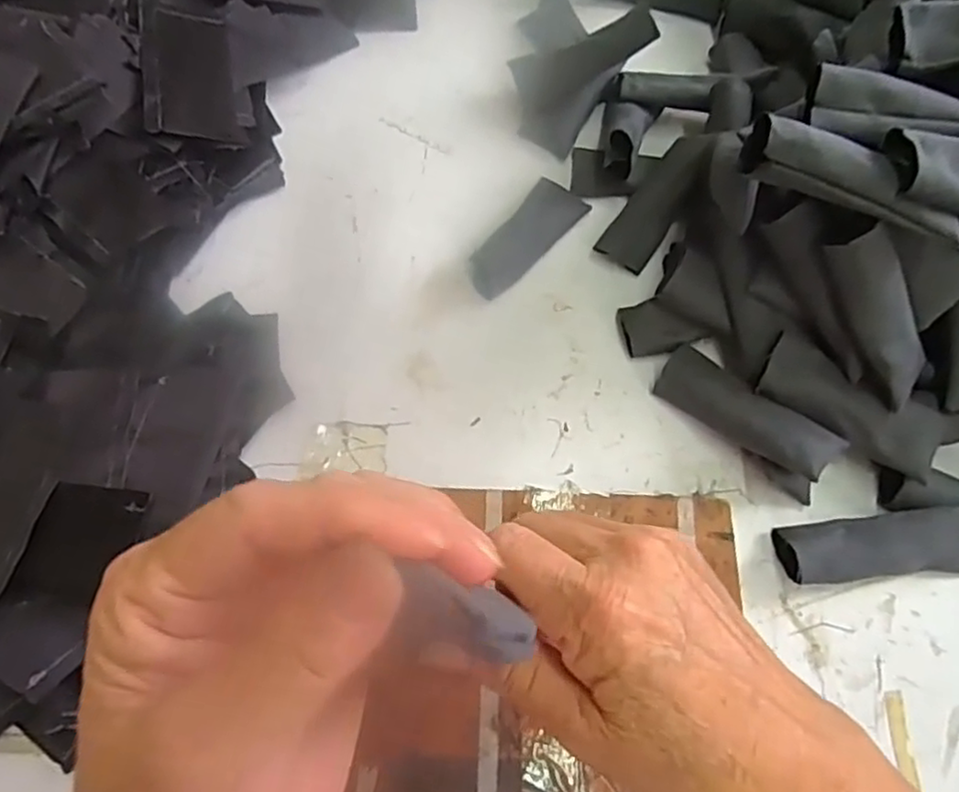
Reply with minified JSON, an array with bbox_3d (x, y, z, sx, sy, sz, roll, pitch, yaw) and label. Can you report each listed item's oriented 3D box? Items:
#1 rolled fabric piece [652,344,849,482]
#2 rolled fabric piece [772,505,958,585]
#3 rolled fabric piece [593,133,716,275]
[{"bbox_3d":[0.154,0.009,0.387,0.033,0.019,0.106,-41,55,-17],"label":"rolled fabric piece"},{"bbox_3d":[0.218,0.083,0.364,0.104,0.029,0.033,-4,67,-3],"label":"rolled fabric piece"},{"bbox_3d":[0.122,-0.132,0.448,0.036,0.013,0.099,37,92,13],"label":"rolled fabric piece"}]

